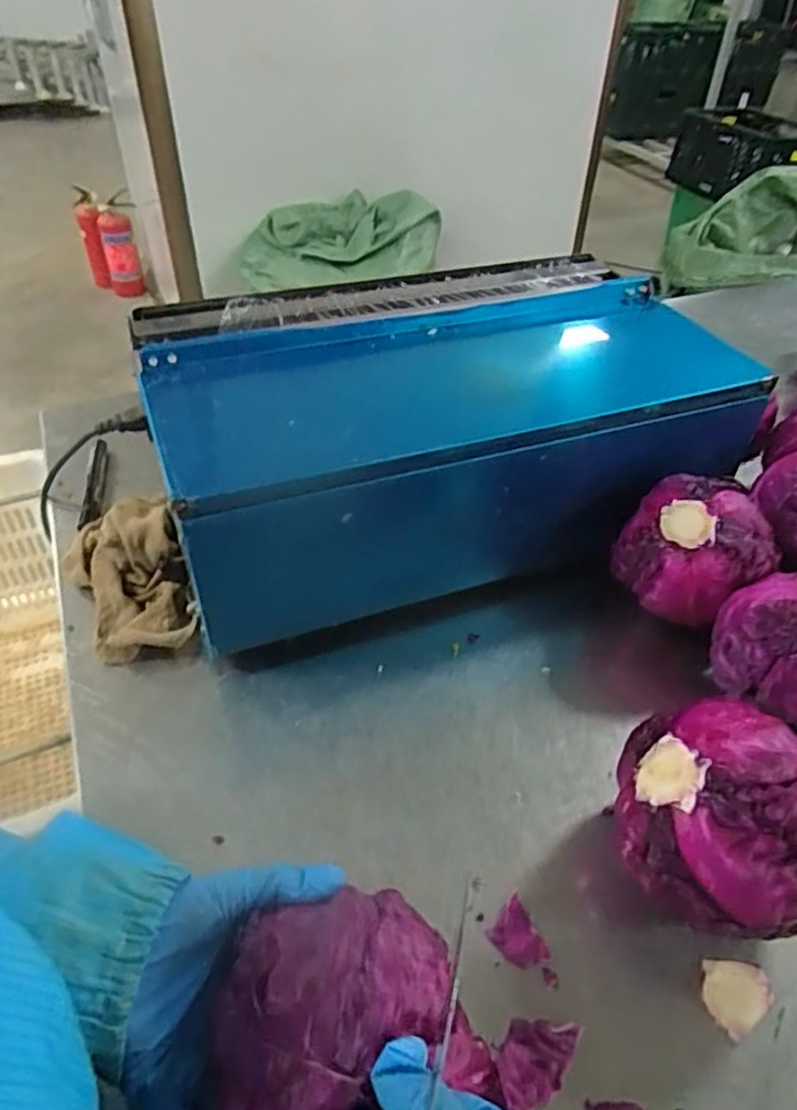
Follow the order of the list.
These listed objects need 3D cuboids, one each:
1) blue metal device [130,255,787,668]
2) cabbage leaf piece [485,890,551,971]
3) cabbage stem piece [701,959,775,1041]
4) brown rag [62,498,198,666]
[{"bbox_3d":[0.039,-0.115,0.652,0.487,0.180,0.268,-15,45,-17],"label":"blue metal device"},{"bbox_3d":[0.072,0.224,0.413,0.029,0.004,0.036,-28,50,-30],"label":"cabbage leaf piece"},{"bbox_3d":[0.188,0.244,0.394,0.039,0.008,0.034,-22,47,-25],"label":"cabbage stem piece"},{"bbox_3d":[-0.231,0.013,0.594,0.089,0.065,0.167,-18,46,-22],"label":"brown rag"}]

